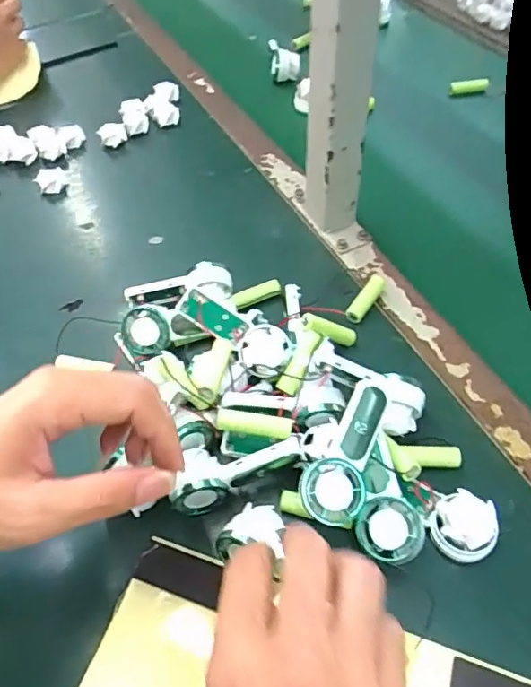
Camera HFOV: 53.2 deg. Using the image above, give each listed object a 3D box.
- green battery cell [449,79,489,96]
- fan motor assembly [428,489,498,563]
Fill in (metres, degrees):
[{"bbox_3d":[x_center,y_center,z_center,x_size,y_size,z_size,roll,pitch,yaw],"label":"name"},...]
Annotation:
[{"bbox_3d":[0.273,-0.342,0.709,0.053,0.016,0.016,-11,53,-6],"label":"green battery cell"},{"bbox_3d":[0.129,0.121,0.347,0.036,0.033,0.038,-1,52,2],"label":"fan motor assembly"}]

